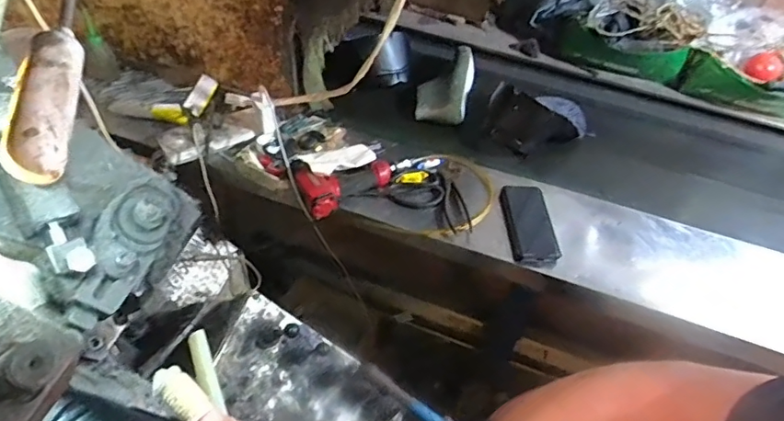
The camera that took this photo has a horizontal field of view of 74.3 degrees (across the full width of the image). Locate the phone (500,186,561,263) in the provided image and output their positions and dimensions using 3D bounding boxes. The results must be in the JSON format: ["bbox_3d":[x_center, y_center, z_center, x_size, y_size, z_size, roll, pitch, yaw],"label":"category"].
[{"bbox_3d":[0.269,0.024,1.025,0.097,0.007,0.180,-3,57,-3],"label":"phone"}]

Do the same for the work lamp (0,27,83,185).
[{"bbox_3d":[-0.151,-0.050,0.231,0.020,0.022,0.089,-6,50,-11],"label":"work lamp"}]

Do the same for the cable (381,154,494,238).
[{"bbox_3d":[0.112,-0.038,1.074,0.202,0.030,0.222,3,48,-3],"label":"cable"}]

